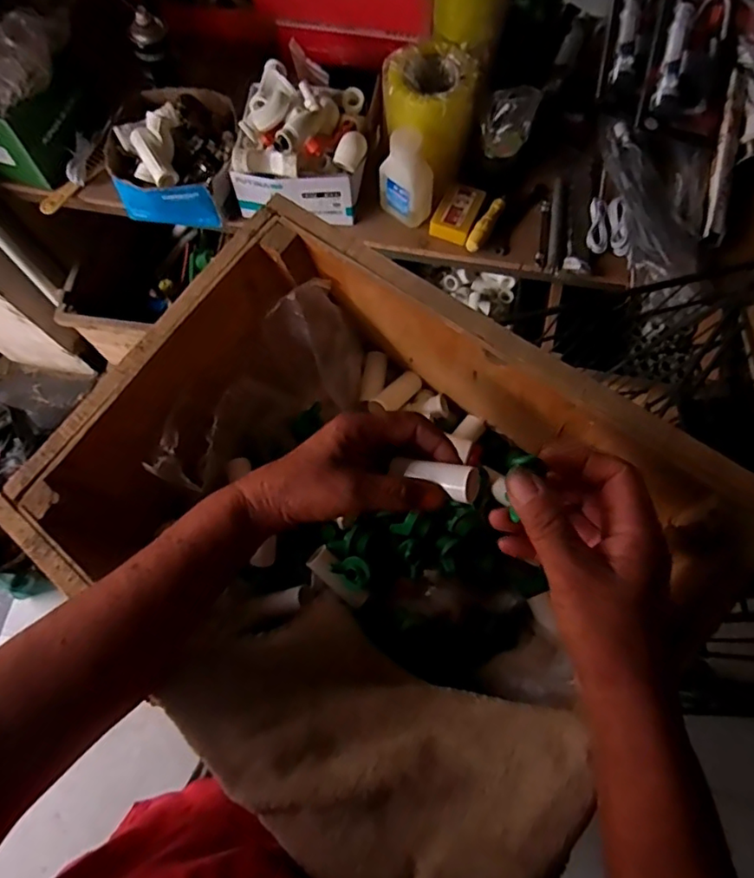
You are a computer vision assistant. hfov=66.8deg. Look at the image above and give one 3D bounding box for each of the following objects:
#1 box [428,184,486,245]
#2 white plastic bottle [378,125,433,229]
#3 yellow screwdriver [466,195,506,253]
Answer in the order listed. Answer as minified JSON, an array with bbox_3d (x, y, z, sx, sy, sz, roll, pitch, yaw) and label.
[{"bbox_3d":[0.136,-0.378,0.962,0.066,0.025,0.109,26,74,10],"label":"box"},{"bbox_3d":[0.047,-0.413,0.910,0.082,0.150,0.048,37,76,13],"label":"white plastic bottle"},{"bbox_3d":[0.187,-0.363,0.960,0.027,0.019,0.132,31,75,11],"label":"yellow screwdriver"}]

